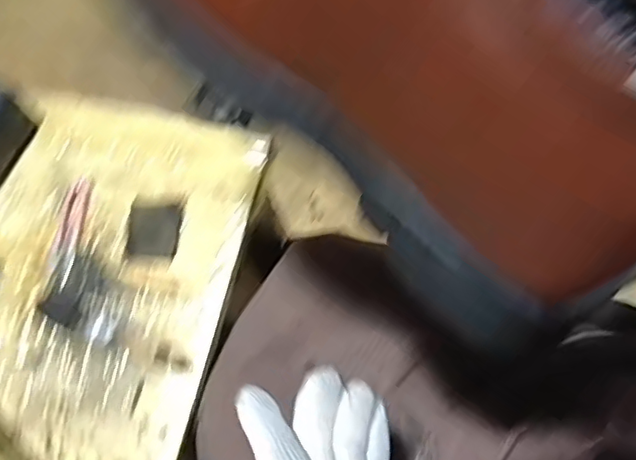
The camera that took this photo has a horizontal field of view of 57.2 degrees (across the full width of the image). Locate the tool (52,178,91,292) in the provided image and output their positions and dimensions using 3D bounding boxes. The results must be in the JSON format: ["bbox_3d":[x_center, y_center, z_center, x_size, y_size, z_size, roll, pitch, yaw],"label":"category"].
[{"bbox_3d":[-0.232,0.001,0.545,0.025,0.013,0.103,4,66,5],"label":"tool"}]

